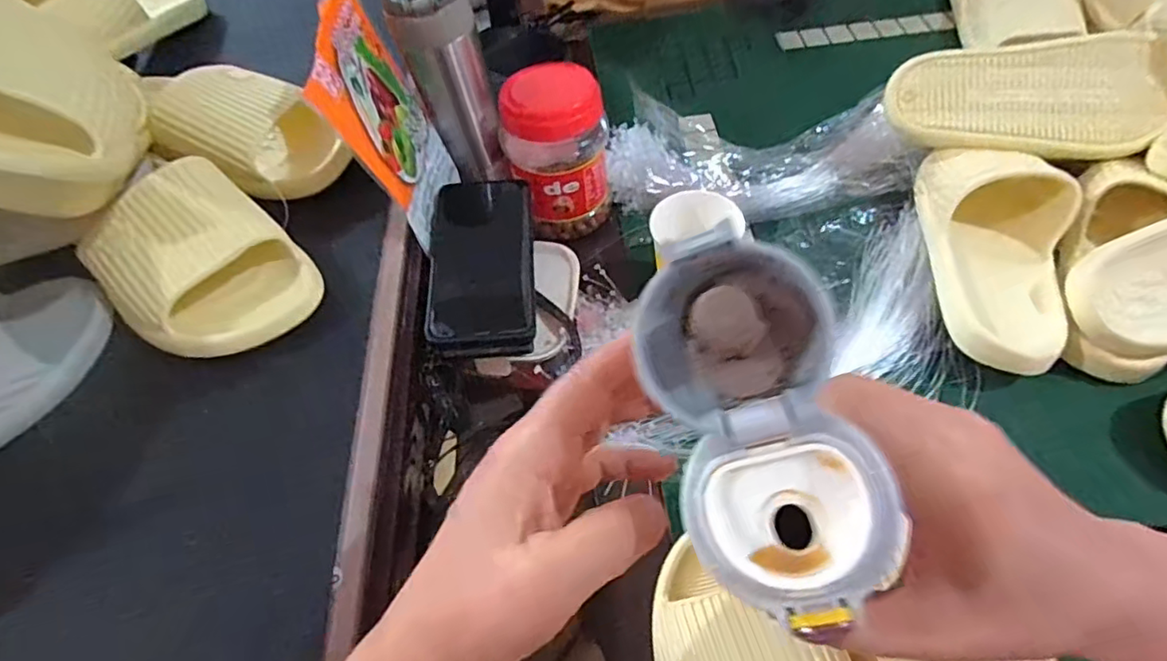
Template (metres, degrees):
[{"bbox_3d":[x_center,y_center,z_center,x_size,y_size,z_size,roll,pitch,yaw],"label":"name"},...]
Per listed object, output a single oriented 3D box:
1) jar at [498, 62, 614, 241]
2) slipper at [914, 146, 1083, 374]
[{"bbox_3d":[-0.022,-0.158,0.532,0.094,0.140,0.073,-3,54,1],"label":"jar"},{"bbox_3d":[0.338,-0.065,0.468,0.103,0.060,0.216,5,55,7],"label":"slipper"}]

